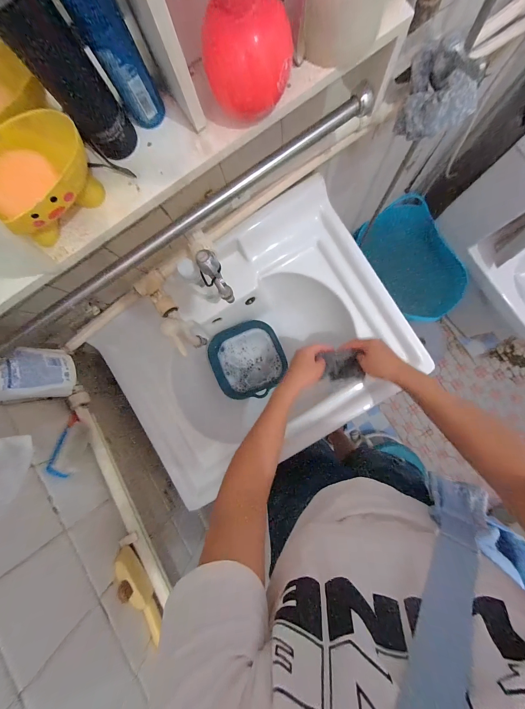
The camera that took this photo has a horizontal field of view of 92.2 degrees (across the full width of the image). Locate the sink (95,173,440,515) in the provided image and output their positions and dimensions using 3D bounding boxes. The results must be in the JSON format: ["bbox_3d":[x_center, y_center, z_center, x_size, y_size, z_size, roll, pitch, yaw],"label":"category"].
[{"bbox_3d":[-0.008,-0.008,0.622,0.608,0.200,0.482,-32,85,4],"label":"sink"}]

